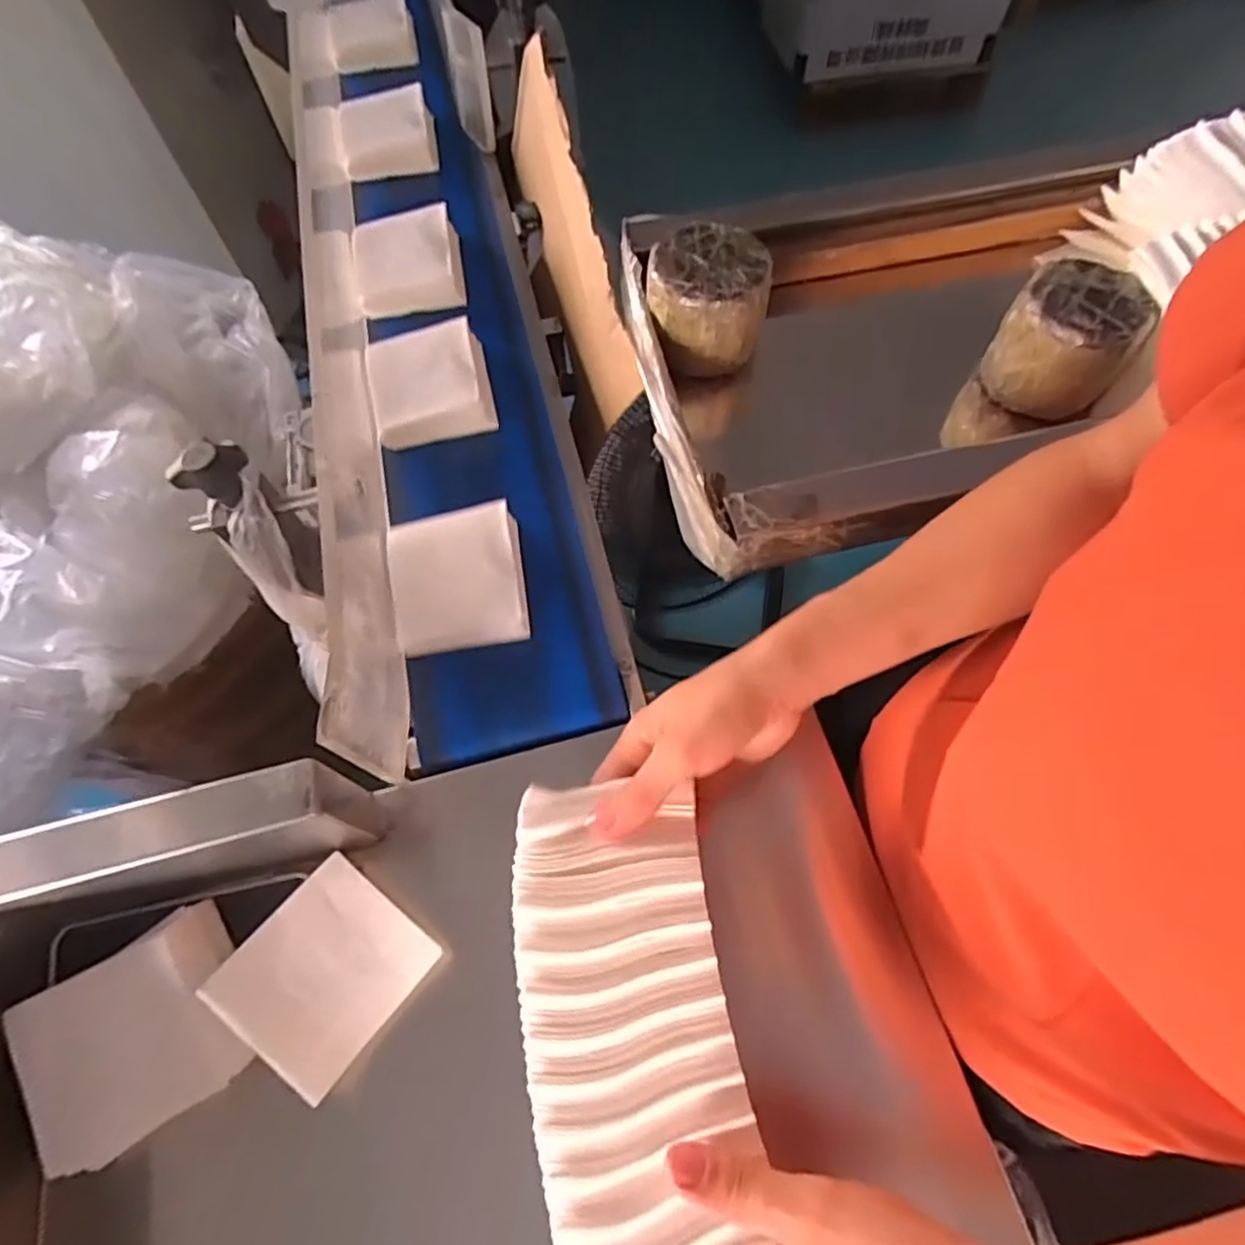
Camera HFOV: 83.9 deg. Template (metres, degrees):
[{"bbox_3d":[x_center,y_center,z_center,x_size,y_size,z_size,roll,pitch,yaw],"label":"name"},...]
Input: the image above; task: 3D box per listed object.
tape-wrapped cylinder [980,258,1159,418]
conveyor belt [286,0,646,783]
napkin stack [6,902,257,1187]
[{"bbox_3d":[0.317,-0.205,0.500,0.084,0.073,0.084,31,69,14],"label":"tape-wrapped cylinder"},{"bbox_3d":[-0.227,-0.476,0.679,0.180,0.108,1.262,-13,66,-6],"label":"conveyor belt"},{"bbox_3d":[-0.265,0.223,0.373,0.109,0.029,0.091,-29,69,-13],"label":"napkin stack"}]

